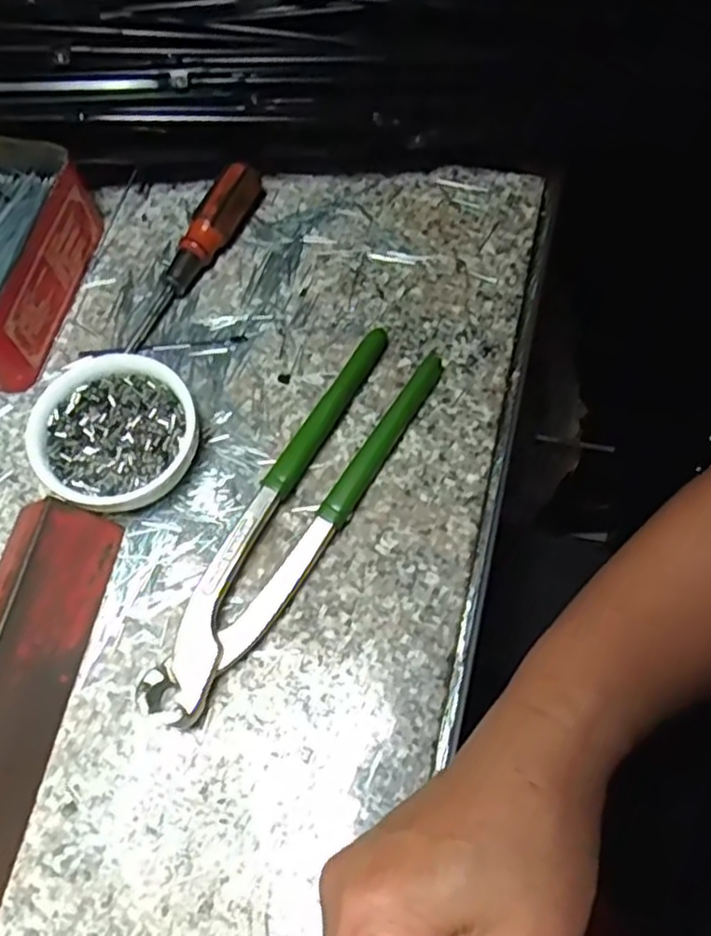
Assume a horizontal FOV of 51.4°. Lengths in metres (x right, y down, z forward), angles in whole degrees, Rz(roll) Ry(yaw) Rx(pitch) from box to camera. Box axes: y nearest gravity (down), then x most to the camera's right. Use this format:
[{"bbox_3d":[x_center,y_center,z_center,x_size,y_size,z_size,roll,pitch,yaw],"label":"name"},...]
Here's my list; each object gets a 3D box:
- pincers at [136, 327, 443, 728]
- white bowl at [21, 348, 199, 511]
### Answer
[{"bbox_3d":[-0.024,0.018,0.322,0.039,0.017,0.196,27,69,14],"label":"pincers"},{"bbox_3d":[-0.108,-0.014,0.336,0.070,0.028,0.067,-1,65,2],"label":"white bowl"}]

